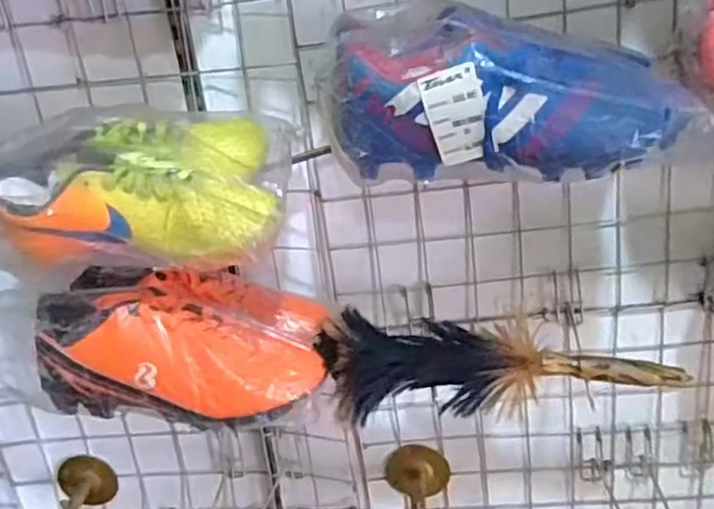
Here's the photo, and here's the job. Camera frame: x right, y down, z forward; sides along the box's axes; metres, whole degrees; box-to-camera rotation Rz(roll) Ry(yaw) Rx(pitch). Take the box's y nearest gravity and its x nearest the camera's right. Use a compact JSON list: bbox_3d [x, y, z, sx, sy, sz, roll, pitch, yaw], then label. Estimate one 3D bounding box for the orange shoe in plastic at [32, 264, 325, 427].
[{"bbox_3d":[-0.145,0.067,0.604,0.243,0.092,0.144,-1,22,15],"label":"orange shoe in plastic"}]

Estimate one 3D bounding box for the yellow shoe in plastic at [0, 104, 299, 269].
[{"bbox_3d":[-0.185,-0.061,0.554,0.250,0.103,0.153,-4,21,8],"label":"yellow shoe in plastic"}]

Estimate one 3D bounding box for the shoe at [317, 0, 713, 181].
[{"bbox_3d":[0.113,-0.131,0.505,0.262,0.115,0.118,-2,21,11],"label":"shoe"}]

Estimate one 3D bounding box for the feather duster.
[{"bbox_3d":[0.125,0.096,0.590,0.299,0.088,0.068,-6,21,3],"label":"feather duster"}]

